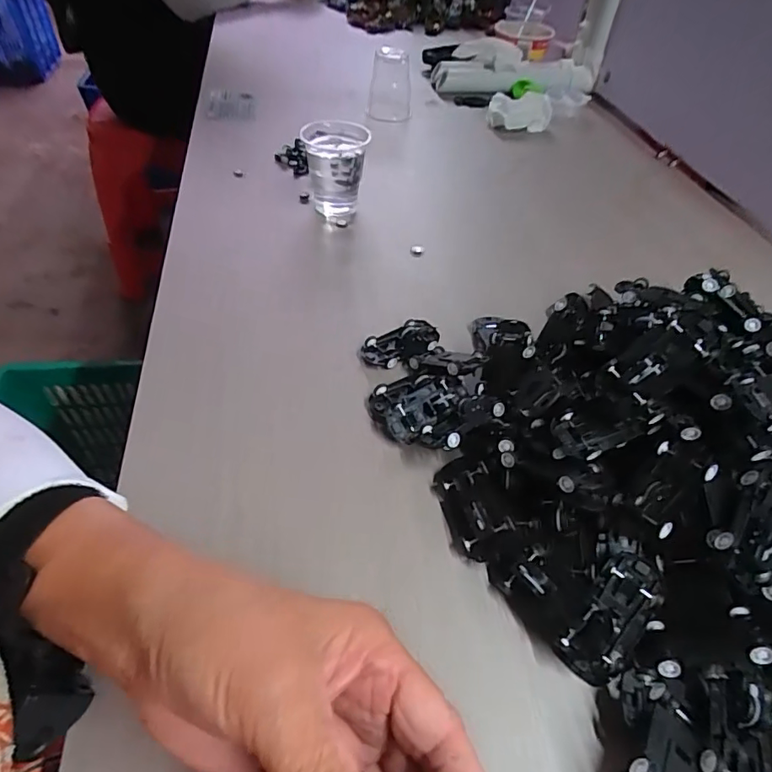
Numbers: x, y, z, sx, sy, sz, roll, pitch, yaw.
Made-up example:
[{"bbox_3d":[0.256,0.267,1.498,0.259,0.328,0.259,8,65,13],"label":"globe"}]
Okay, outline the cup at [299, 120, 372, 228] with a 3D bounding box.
[{"bbox_3d":[-0.051,-0.212,0.515,0.064,0.079,0.080,0,48,-5],"label":"cup"}]

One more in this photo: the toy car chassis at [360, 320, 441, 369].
[{"bbox_3d":[0.012,-0.032,0.397,0.063,0.012,0.029,-20,53,-21],"label":"toy car chassis"}]

